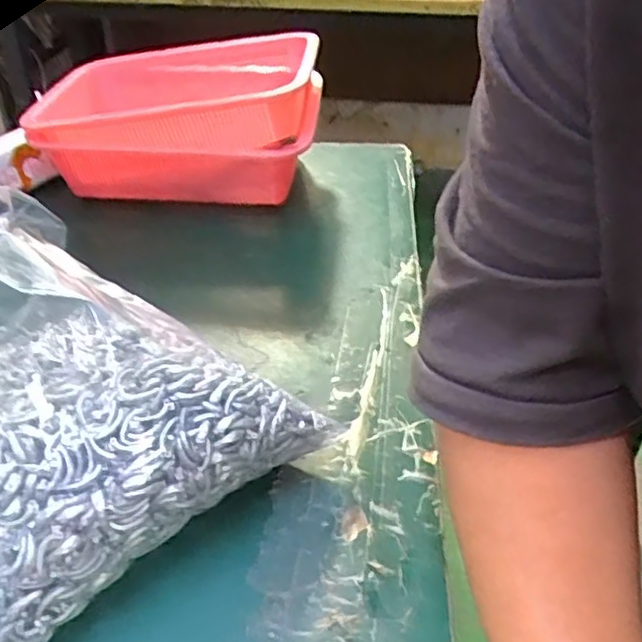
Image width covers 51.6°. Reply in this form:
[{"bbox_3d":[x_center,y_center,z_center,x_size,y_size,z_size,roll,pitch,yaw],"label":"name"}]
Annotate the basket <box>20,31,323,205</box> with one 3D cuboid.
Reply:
[{"bbox_3d":[-0.132,-0.188,0.646,0.251,0.121,0.200,-1,38,-1],"label":"basket"}]

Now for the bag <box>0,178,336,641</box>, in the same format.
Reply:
[{"bbox_3d":[-0.148,0.018,0.361,0.182,0.146,0.232,-30,47,-32],"label":"bag"}]

